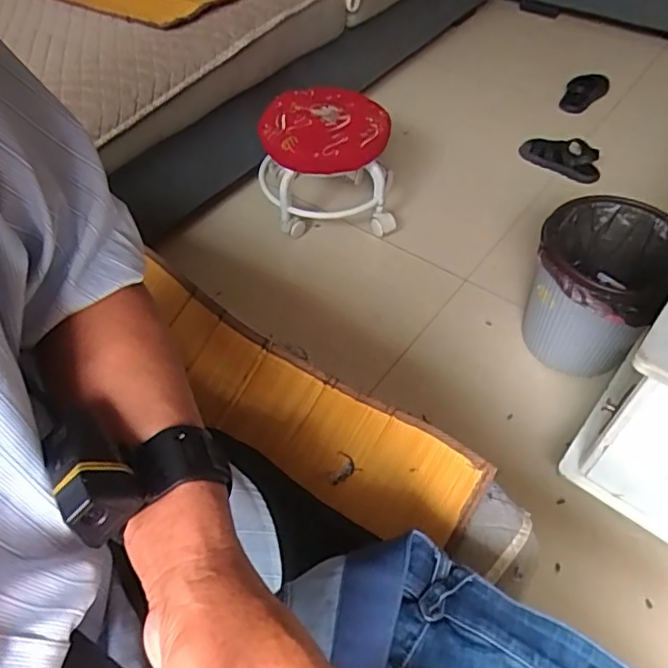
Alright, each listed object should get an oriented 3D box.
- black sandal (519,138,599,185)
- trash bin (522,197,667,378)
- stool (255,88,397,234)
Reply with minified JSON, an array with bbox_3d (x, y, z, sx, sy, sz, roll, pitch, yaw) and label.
[{"bbox_3d":[0.585,-0.456,1.449,0.207,0.074,0.089,33,59,25],"label":"black sandal"},{"bbox_3d":[0.464,-0.064,1.042,0.221,0.271,0.249,28,57,22],"label":"trash bin"},{"bbox_3d":[-0.023,-0.379,1.311,0.294,0.263,0.250,-7,51,-4],"label":"stool"}]

